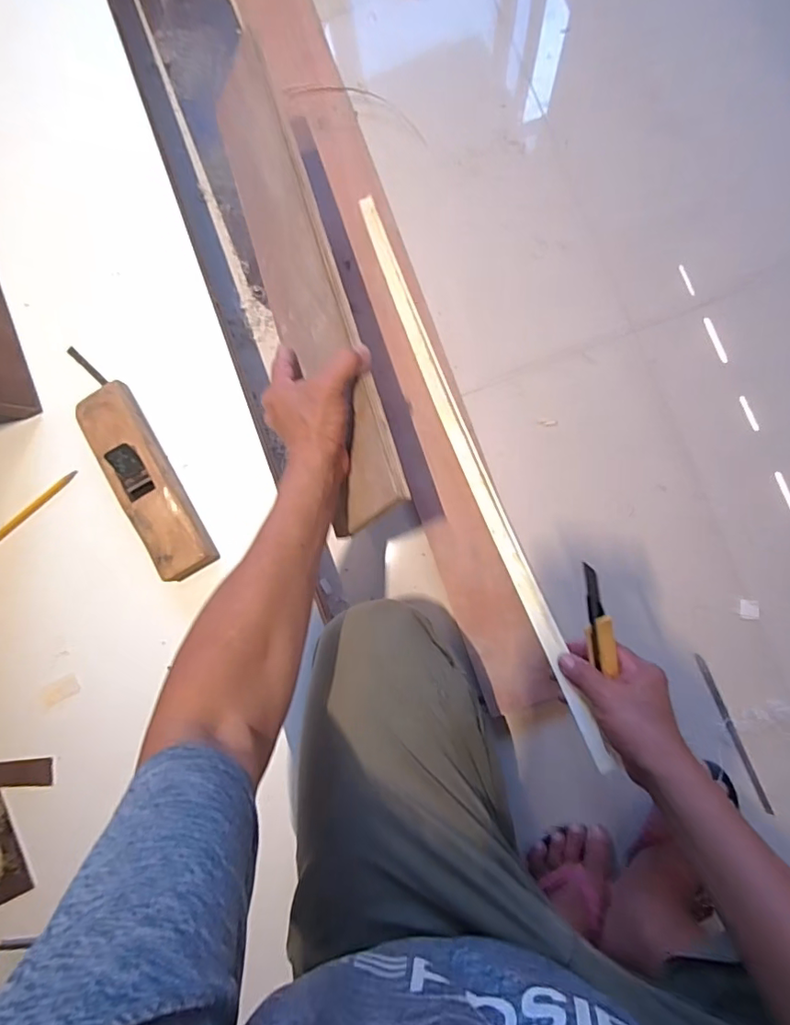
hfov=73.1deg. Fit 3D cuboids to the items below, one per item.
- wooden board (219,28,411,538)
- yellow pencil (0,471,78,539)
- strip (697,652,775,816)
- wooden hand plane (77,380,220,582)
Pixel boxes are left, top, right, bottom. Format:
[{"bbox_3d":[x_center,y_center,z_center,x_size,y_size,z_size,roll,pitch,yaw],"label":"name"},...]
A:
[{"bbox_3d":[-0.105,-0.254,0.576,0.017,0.112,0.564,-7,74,-41],"label":"wooden board"},{"bbox_3d":[-0.440,0.004,0.630,0.158,0.011,0.013,-42,83,-2],"label":"yellow pencil"},{"bbox_3d":[0.419,0.272,0.659,0.010,0.005,0.199,-21,83,1],"label":"strip"},{"bbox_3d":[-0.284,-0.036,0.606,0.066,0.042,0.241,-29,83,-1],"label":"wooden hand plane"}]

